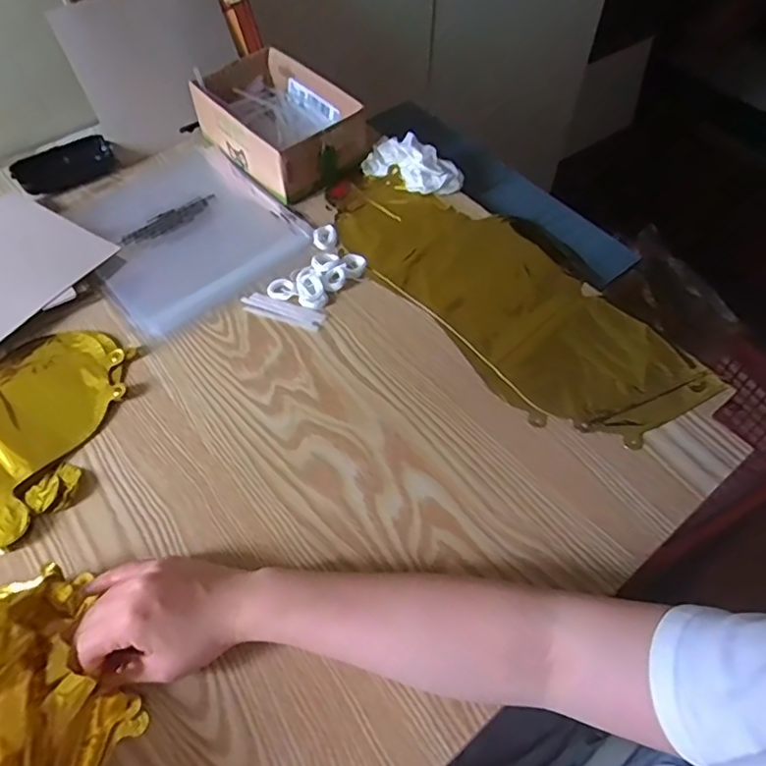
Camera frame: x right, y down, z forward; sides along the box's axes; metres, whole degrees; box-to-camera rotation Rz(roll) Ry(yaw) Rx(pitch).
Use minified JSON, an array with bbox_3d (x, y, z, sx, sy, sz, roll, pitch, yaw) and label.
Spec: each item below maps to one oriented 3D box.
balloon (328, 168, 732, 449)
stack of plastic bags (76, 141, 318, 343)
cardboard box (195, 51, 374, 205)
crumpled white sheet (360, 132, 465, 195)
[{"bbox_3d":[0.122,-0.107,0.589,0.190,0.011,0.408,-33,63,-21],"label":"balloon"},{"bbox_3d":[-0.224,-0.173,0.640,0.207,0.017,0.239,-36,64,-22],"label":"stack of plastic bags"},{"bbox_3d":[-0.125,-0.314,0.703,0.196,0.069,0.142,39,64,22],"label":"cardboard box"},{"bbox_3d":[0.034,-0.251,0.662,0.110,0.029,0.056,23,59,14],"label":"crumpled white sheet"}]

